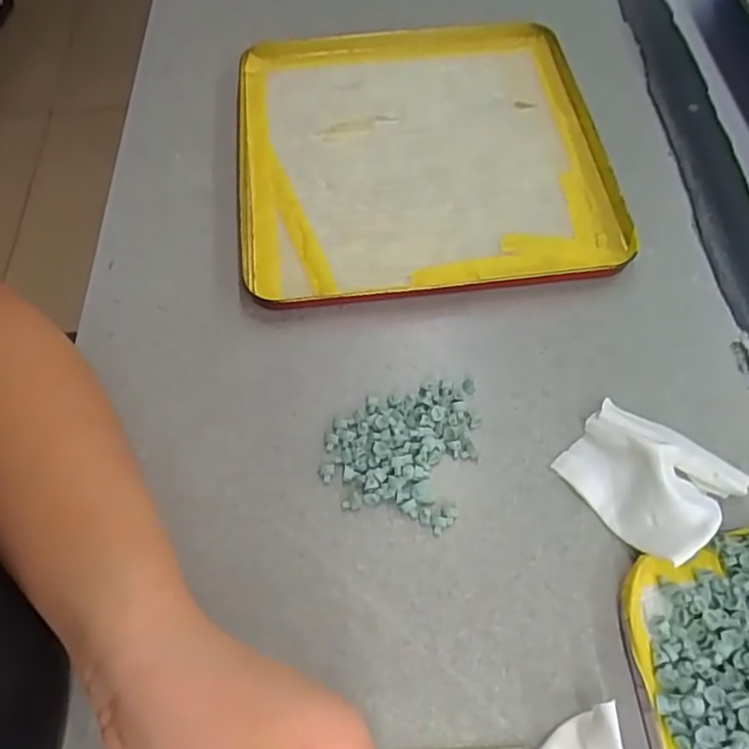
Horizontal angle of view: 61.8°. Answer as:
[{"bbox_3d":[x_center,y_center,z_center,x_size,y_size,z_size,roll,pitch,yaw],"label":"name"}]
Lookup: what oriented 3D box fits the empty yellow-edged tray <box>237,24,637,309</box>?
[{"bbox_3d":[0.029,-0.155,0.425,0.238,0.017,0.245,-5,61,-1],"label":"empty yellow-edged tray"}]

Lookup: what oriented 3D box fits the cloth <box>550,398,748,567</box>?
[{"bbox_3d":[0.135,0.049,0.310,0.074,0.023,0.064,40,69,20],"label":"cloth"}]

